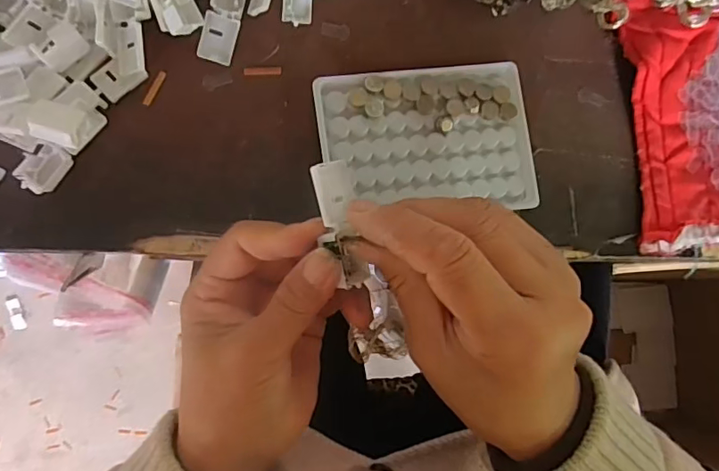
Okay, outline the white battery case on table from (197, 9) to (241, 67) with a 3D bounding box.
[{"bbox_3d":[-0.084,-0.117,0.307,0.020,0.004,0.027,14,97,-16],"label":"white battery case on table"}]

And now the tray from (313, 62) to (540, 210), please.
[{"bbox_3d":[0.042,-0.060,0.317,0.127,0.009,0.090,-7,86,-8],"label":"tray"}]

